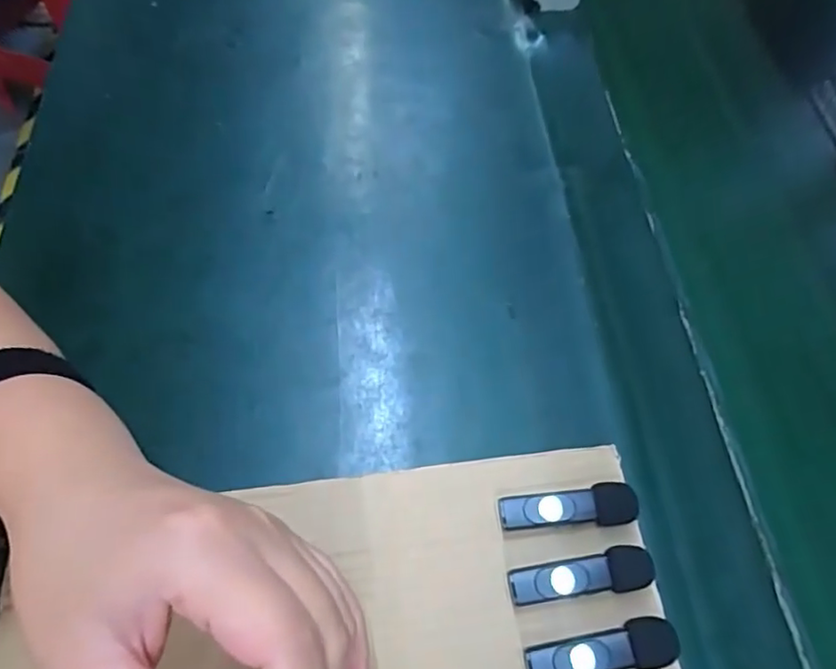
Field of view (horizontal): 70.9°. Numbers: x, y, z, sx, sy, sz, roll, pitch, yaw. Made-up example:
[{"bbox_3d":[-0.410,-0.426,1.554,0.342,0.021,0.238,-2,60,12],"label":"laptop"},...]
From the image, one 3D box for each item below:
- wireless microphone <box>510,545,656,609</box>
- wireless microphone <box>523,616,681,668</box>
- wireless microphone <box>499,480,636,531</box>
[{"bbox_3d":[0.074,0.110,0.267,0.065,0.017,0.018,-7,62,-3],"label":"wireless microphone"},{"bbox_3d":[0.078,0.136,0.253,0.064,0.016,0.019,-7,62,-3],"label":"wireless microphone"},{"bbox_3d":[0.072,0.084,0.281,0.064,0.017,0.018,-6,62,-3],"label":"wireless microphone"}]

